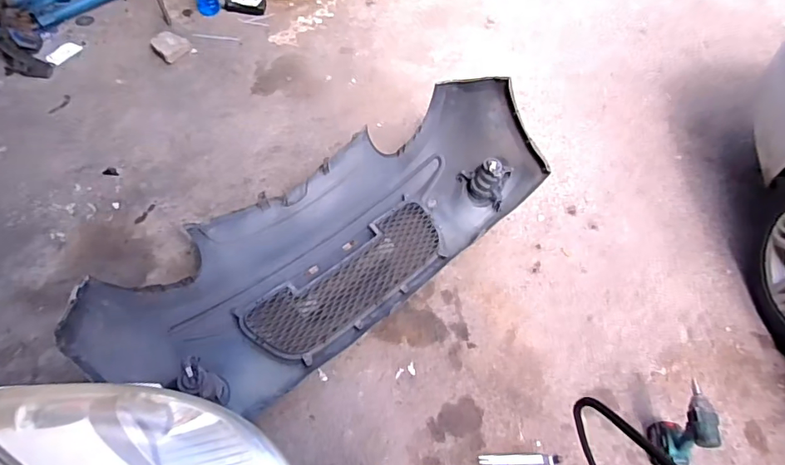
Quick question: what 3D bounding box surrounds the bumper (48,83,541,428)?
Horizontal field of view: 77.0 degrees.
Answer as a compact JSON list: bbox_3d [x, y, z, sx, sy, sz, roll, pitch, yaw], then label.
[{"bbox_3d":[-0.173,-0.001,1.694,1.581,0.413,0.564,-34,63,-24],"label":"bumper"}]

